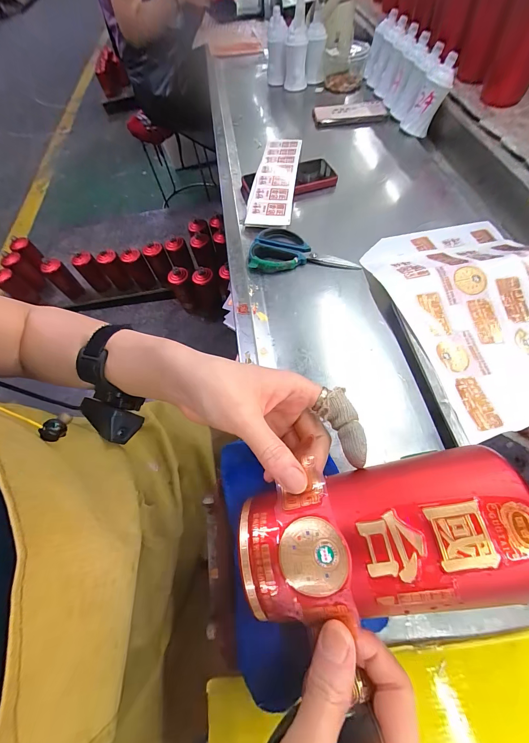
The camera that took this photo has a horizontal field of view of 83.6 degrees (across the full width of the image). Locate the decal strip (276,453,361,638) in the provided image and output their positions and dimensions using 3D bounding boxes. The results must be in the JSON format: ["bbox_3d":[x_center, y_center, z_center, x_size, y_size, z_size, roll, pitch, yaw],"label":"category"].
[{"bbox_3d":[0.027,0.099,0.178,0.036,0.025,0.091,-9,63,-1],"label":"decal strip"}]

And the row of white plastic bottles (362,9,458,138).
[{"bbox_3d":[0.307,-0.674,0.663,0.077,0.106,0.341,-9,60,-1],"label":"row of white plastic bottles"}]

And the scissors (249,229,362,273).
[{"bbox_3d":[0.061,-0.181,0.446,0.158,0.015,0.089,11,61,10],"label":"scissors"}]

